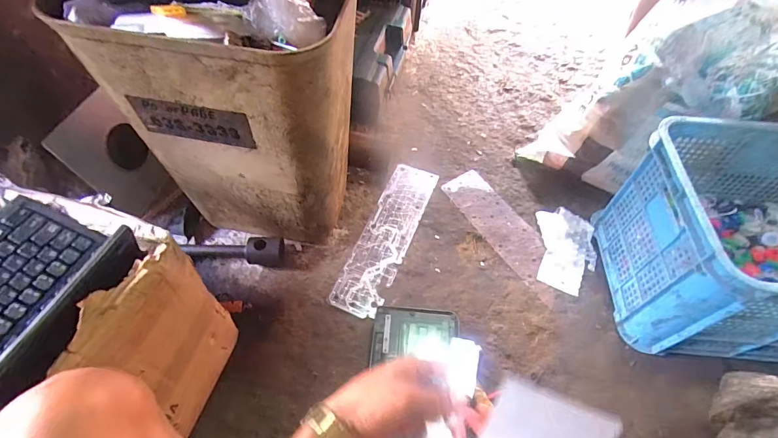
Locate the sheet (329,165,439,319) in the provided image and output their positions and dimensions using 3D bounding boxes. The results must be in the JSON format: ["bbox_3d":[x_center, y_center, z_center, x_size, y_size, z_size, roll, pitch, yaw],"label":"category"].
[{"bbox_3d":[-0.001,0.035,0.915,0.108,0.006,0.407,21,60,9],"label":"sheet"}]

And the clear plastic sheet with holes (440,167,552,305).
[{"bbox_3d":[0.281,0.025,0.945,0.112,0.011,0.362,-30,65,-15],"label":"clear plastic sheet with holes"}]

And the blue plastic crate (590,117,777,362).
[{"bbox_3d":[0.725,0.053,0.755,0.493,0.316,0.382,3,56,0],"label":"blue plastic crate"}]

